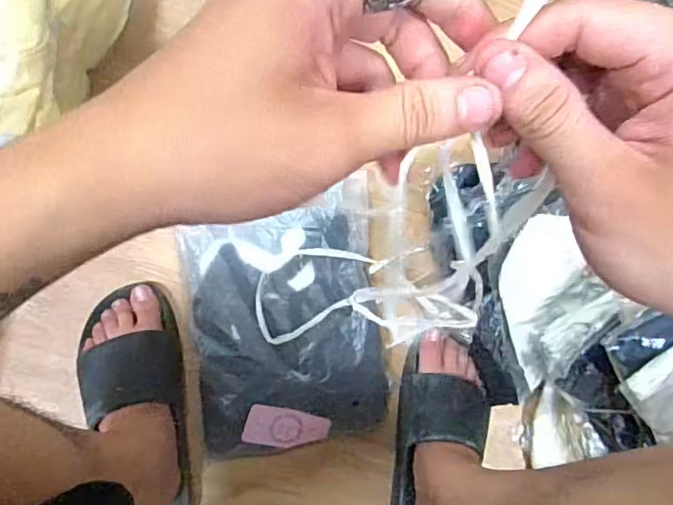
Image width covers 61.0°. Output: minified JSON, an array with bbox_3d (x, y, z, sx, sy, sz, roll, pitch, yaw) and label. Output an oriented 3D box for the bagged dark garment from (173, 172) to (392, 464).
[{"bbox_3d":[-0.058,0.080,0.673,0.218,0.050,0.297,-8,86,-9],"label":"bagged dark garment"}]

